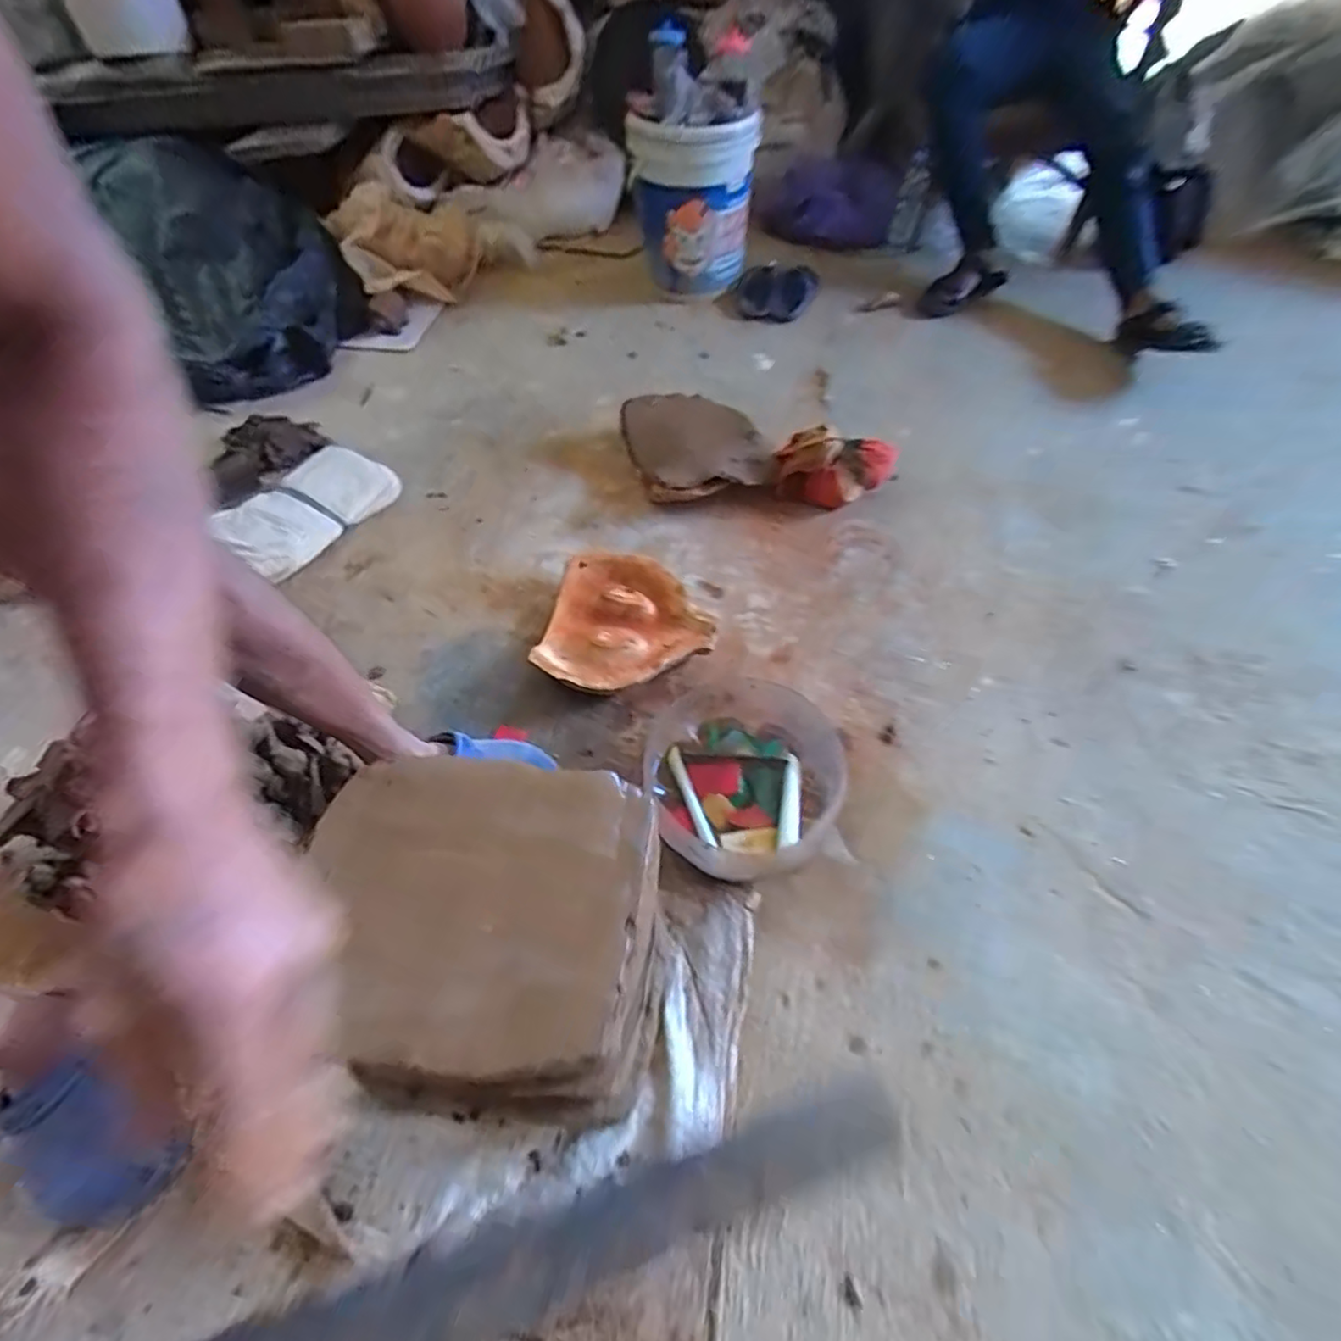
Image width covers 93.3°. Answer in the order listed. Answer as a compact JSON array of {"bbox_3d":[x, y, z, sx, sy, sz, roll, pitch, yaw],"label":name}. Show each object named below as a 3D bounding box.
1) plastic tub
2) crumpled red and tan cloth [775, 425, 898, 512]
[{"bbox_3d":[0.093,0.137,0.811,0.248,0.126,0.246,-1,56,2],"label":"plastic tub"},{"bbox_3d":[0.302,-0.369,1.169,0.201,0.109,0.106,10,57,10],"label":"crumpled red and tan cloth"}]

